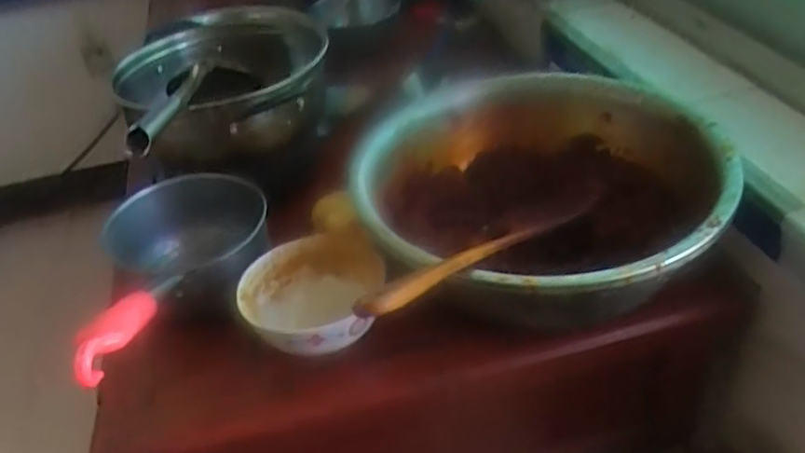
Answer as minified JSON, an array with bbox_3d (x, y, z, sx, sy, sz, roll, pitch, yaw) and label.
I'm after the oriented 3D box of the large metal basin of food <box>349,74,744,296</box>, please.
[{"bbox_3d":[0.130,-0.022,0.667,0.336,0.107,0.328,-4,38,3],"label":"large metal basin of food"}]

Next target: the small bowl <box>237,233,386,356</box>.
[{"bbox_3d":[-0.083,0.068,0.643,0.118,0.071,0.124,-4,38,3],"label":"small bowl"}]

